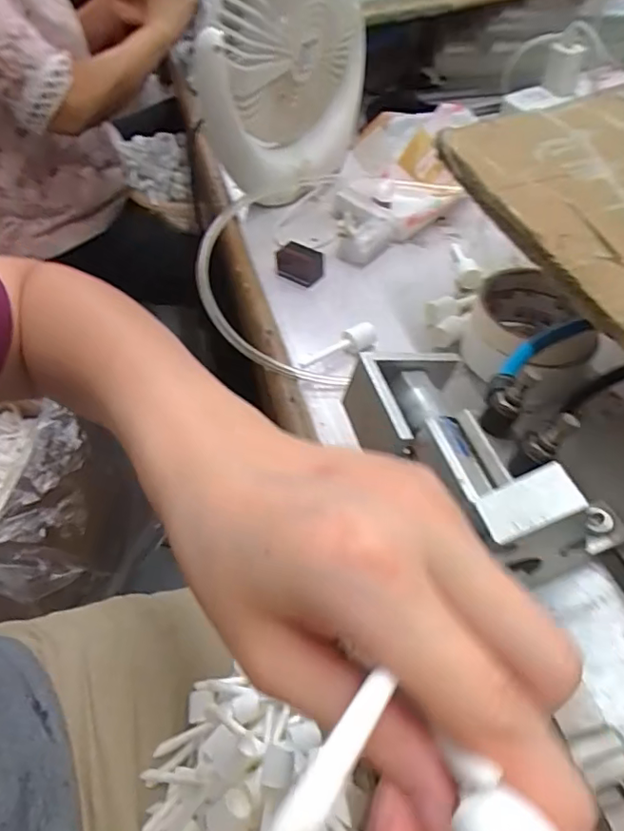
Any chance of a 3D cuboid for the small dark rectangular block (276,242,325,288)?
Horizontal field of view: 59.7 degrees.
[{"bbox_3d":[-0.010,-0.135,0.483,0.038,0.030,0.025,25,57,24],"label":"small dark rectangular block"}]

